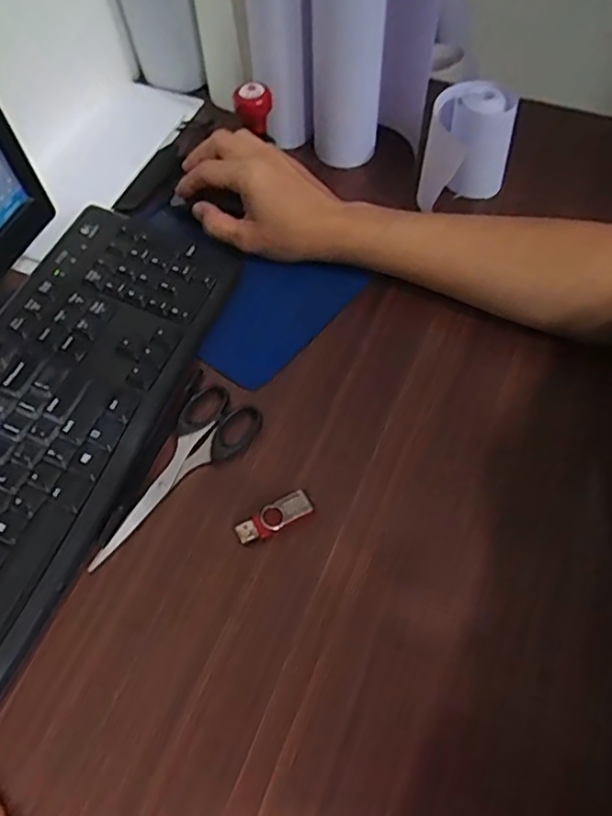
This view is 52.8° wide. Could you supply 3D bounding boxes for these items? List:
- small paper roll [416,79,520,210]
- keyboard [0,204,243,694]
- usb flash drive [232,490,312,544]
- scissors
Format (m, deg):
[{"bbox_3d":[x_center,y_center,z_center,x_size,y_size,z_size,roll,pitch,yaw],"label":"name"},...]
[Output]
[{"bbox_3d":[0.140,-0.222,0.536,0.071,0.090,0.082,13,60,9],"label":"small paper roll"},{"bbox_3d":[-0.199,0.028,0.428,0.152,0.028,0.428,19,62,12],"label":"keyboard"},{"bbox_3d":[-0.021,0.072,0.406,0.051,0.004,0.018,-27,62,-15],"label":"usb flash drive"},{"bbox_3d":[-0.092,0.047,0.429,0.055,0.009,0.147,31,64,18],"label":"scissors"}]

